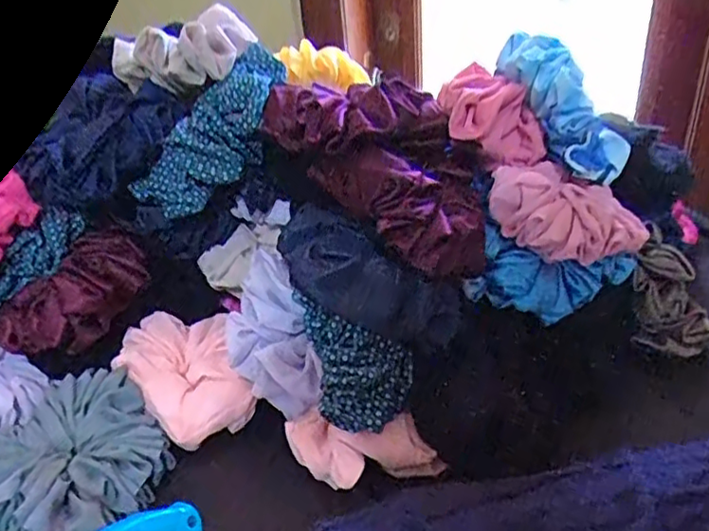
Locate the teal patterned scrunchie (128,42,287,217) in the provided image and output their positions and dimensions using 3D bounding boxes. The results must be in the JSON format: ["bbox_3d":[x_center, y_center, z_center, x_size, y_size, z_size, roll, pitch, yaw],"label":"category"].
[{"bbox_3d":[-0.093,-0.097,0.448,0.070,0.039,0.142,29,83,41],"label":"teal patterned scrunchie"}]

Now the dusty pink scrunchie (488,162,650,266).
[{"bbox_3d":[0.134,-0.033,0.393,0.096,0.044,0.065,4,34,14],"label":"dusty pink scrunchie"}]

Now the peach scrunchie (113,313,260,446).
[{"bbox_3d":[-0.122,0.077,0.443,0.080,0.034,0.108,-17,35,-17],"label":"peach scrunchie"}]

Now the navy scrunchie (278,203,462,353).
[{"bbox_3d":[0.012,0.005,0.388,0.122,0.045,0.060,33,39,-2],"label":"navy scrunchie"}]

